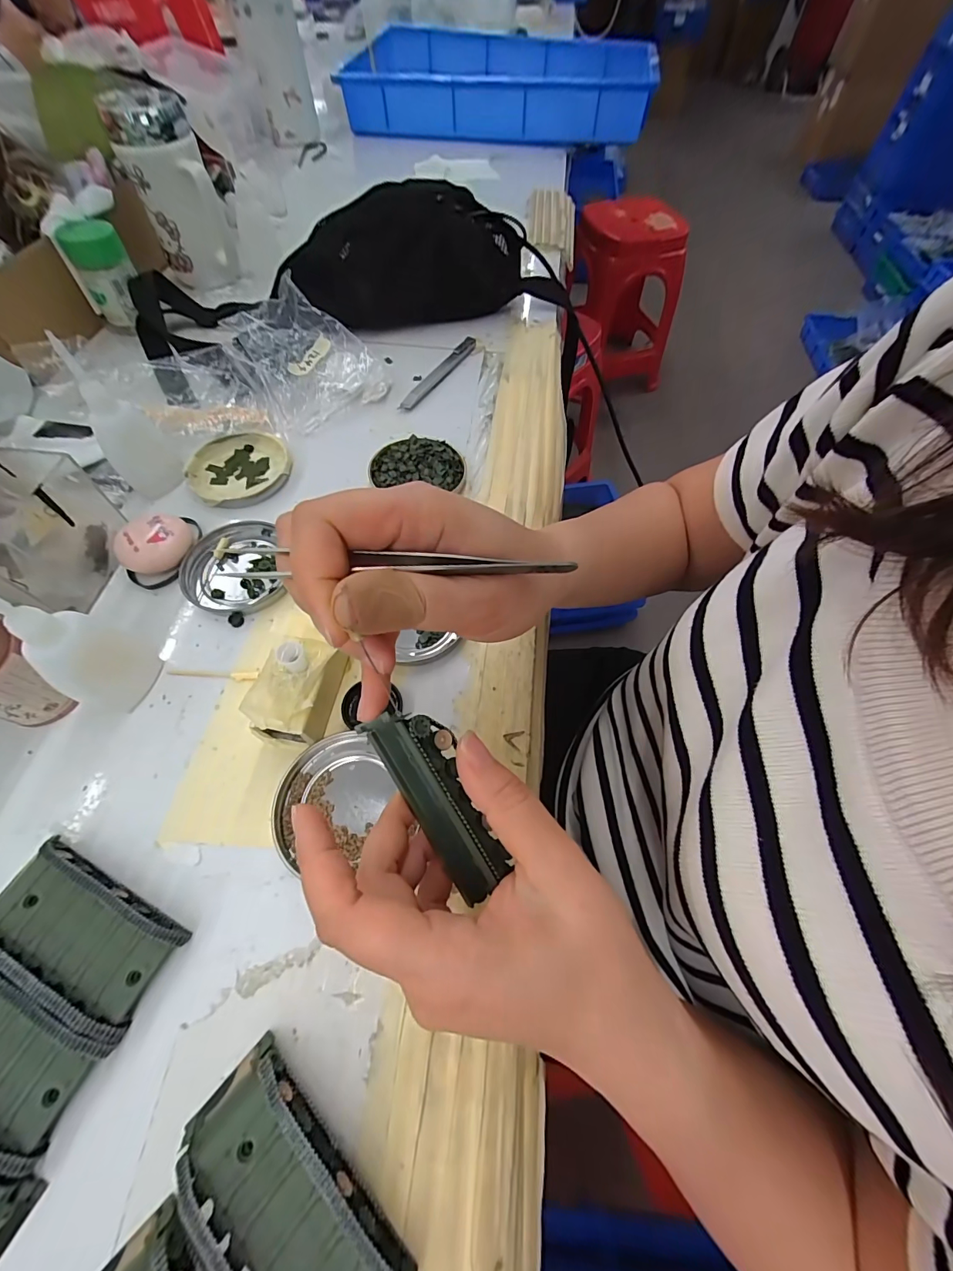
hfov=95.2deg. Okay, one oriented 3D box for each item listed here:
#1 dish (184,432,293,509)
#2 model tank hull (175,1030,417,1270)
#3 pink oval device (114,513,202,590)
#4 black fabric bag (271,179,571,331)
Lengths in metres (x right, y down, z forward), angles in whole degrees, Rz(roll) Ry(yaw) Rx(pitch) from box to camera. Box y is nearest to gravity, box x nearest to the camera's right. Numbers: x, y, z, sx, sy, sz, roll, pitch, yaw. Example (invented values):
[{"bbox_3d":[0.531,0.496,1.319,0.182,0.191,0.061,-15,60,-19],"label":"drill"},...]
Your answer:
[{"bbox_3d":[-0.197,-0.139,0.364,0.080,0.012,0.073,-23,64,-13],"label":"dish"},{"bbox_3d":[-0.073,0.216,0.164,0.095,0.020,0.046,39,67,19],"label":"model tank hull"},{"bbox_3d":[-0.228,-0.065,0.314,0.055,0.023,0.043,-38,68,-20],"label":"pink oval device"},{"bbox_3d":[-0.048,-0.402,0.462,0.280,0.097,0.082,4,61,1],"label":"black fabric bag"}]

